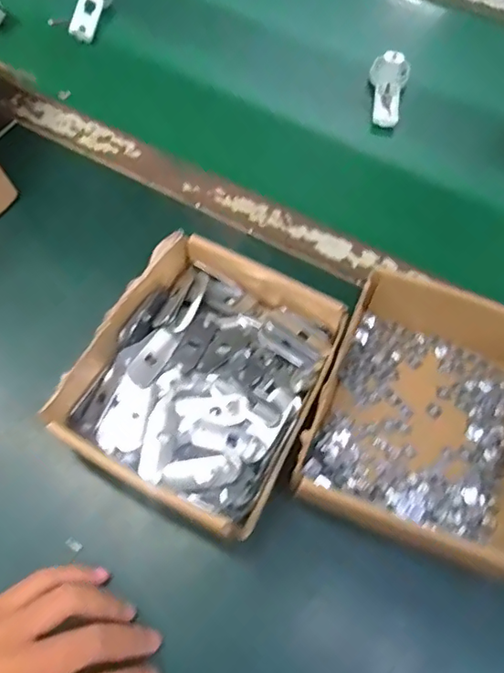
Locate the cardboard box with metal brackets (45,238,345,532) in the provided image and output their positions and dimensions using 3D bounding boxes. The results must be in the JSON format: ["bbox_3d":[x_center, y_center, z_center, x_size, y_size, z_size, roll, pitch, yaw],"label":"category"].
[{"bbox_3d":[-0.030,0.027,0.365,0.142,0.052,0.165,25,64,11],"label":"cardboard box with metal brackets"}]

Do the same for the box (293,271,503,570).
[{"bbox_3d":[0.127,0.048,0.366,0.148,0.049,0.169,22,63,9],"label":"box"}]

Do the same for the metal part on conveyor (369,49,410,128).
[{"bbox_3d":[0.139,-0.251,0.548,0.037,0.020,0.081,10,75,3],"label":"metal part on conveyor"}]

